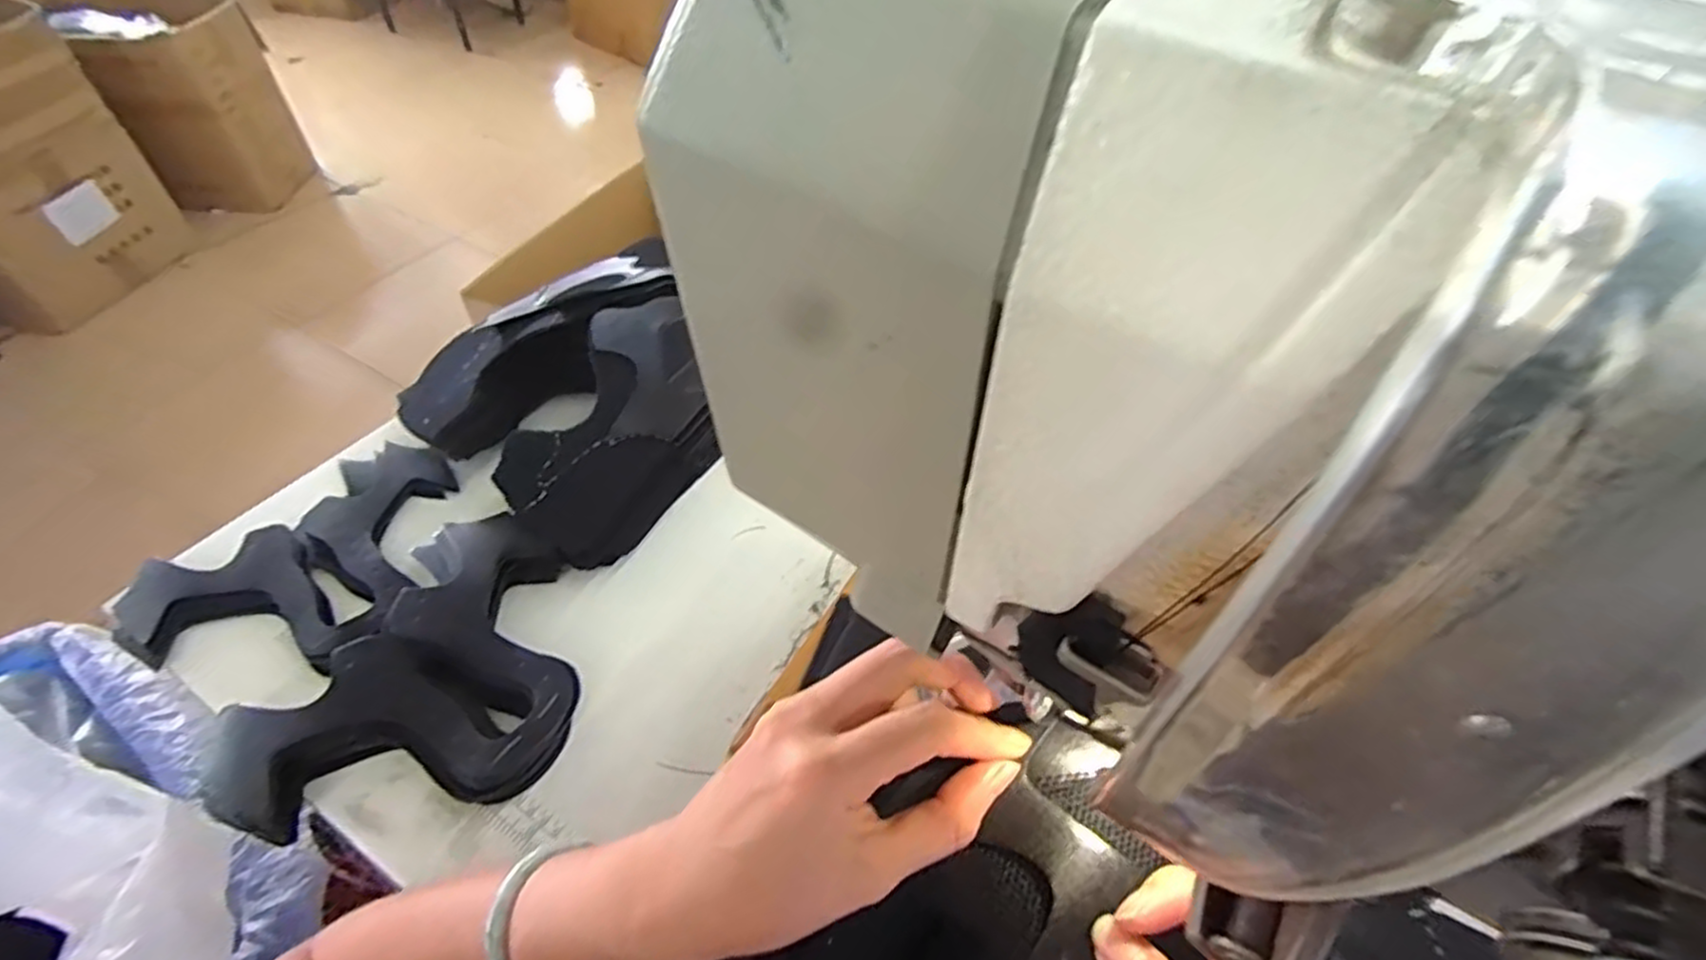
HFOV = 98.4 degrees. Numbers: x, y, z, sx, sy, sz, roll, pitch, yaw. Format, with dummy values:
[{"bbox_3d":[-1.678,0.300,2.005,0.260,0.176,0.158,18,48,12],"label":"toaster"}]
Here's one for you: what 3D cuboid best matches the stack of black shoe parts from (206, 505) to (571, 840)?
[{"bbox_3d":[-0.265,0.109,0.460,0.178,0.047,0.185,-6,50,-8],"label":"stack of black shoe parts"}]

